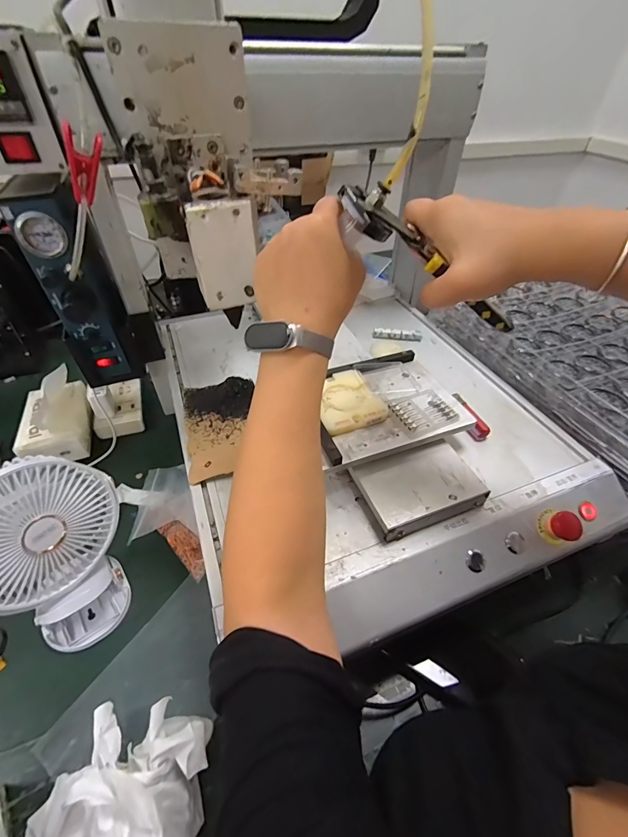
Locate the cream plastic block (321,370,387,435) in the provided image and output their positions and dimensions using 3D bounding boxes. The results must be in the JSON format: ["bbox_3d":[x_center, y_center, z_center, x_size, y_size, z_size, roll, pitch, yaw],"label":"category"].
[{"bbox_3d":[0.037,-0.023,0.435,0.079,0.011,0.089,-16,47,-17],"label":"cream plastic block"}]

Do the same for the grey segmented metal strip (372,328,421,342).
[{"bbox_3d":[0.139,-0.139,0.614,0.080,0.013,0.018,4,45,2],"label":"grey segmented metal strip"}]

